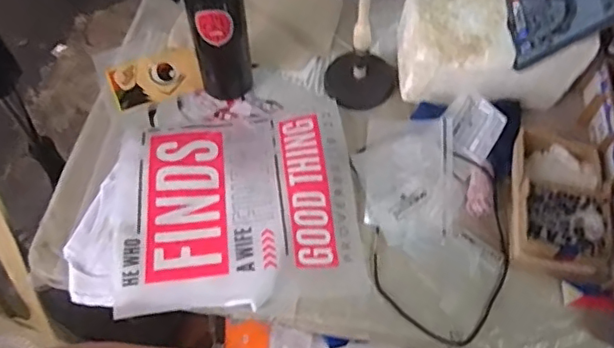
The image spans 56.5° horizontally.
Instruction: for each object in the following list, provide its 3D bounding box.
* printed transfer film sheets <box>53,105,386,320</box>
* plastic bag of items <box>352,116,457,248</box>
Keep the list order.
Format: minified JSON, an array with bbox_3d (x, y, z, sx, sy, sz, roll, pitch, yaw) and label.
[{"bbox_3d":[-0.116,0.040,0.768,0.368,0.034,0.293,-7,59,-4],"label":"printed transfer film sheets"},{"bbox_3d":[0.142,0.006,0.793,0.136,0.032,0.188,-6,59,-3],"label":"plastic bag of items"}]

